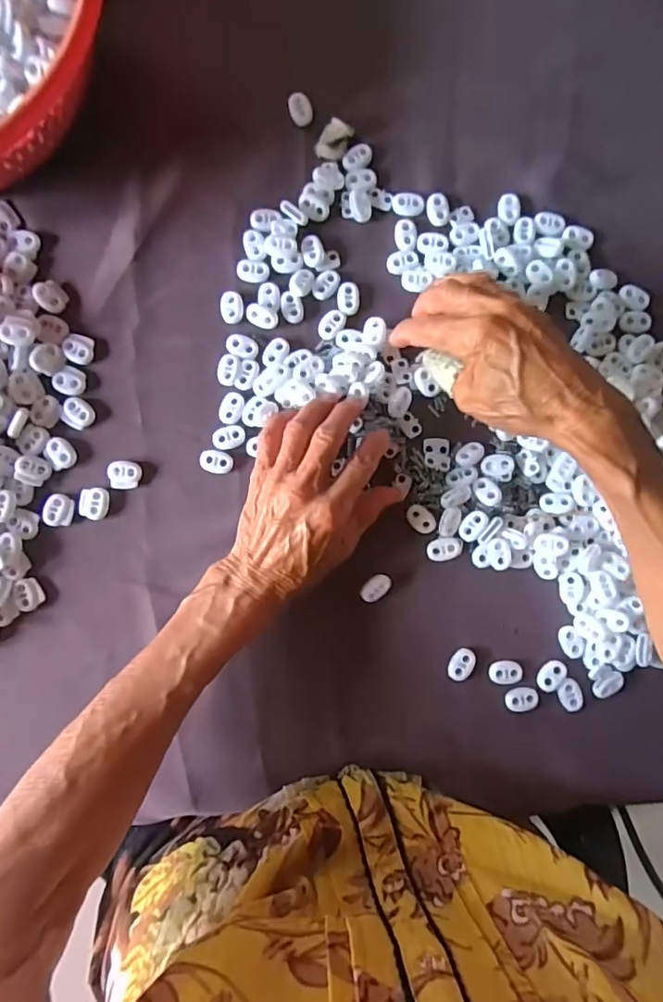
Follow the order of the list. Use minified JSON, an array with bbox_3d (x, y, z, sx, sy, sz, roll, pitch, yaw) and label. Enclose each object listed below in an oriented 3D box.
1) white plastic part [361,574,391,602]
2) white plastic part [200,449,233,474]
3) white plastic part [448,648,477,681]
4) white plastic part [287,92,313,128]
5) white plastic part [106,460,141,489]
[{"bbox_3d":[0.031,0.061,0.375,0.023,0.004,0.015,-44,90,-2],"label":"white plastic part"},{"bbox_3d":[-0.080,-0.028,0.377,0.023,0.004,0.016,10,88,-1],"label":"white plastic part"},{"bbox_3d":[0.092,0.115,0.380,0.016,0.004,0.023,32,88,0],"label":"white plastic part"},{"bbox_3d":[-0.022,-0.285,0.394,0.016,0.005,0.022,-10,89,-2],"label":"white plastic part"},{"bbox_3d":[-0.145,-0.019,0.378,0.023,0.006,0.020,4,88,-1],"label":"white plastic part"}]

